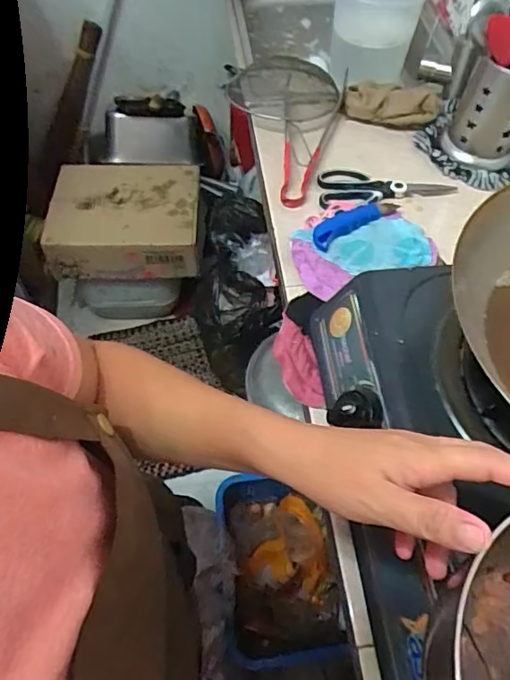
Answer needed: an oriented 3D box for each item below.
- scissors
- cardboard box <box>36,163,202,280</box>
[{"bbox_3d":[0.187,-0.220,0.751,0.193,0.011,0.070,-4,57,-4],"label":"scissors"},{"bbox_3d":[-0.336,-0.317,1.393,0.367,0.149,0.349,-6,57,-6],"label":"cardboard box"}]

